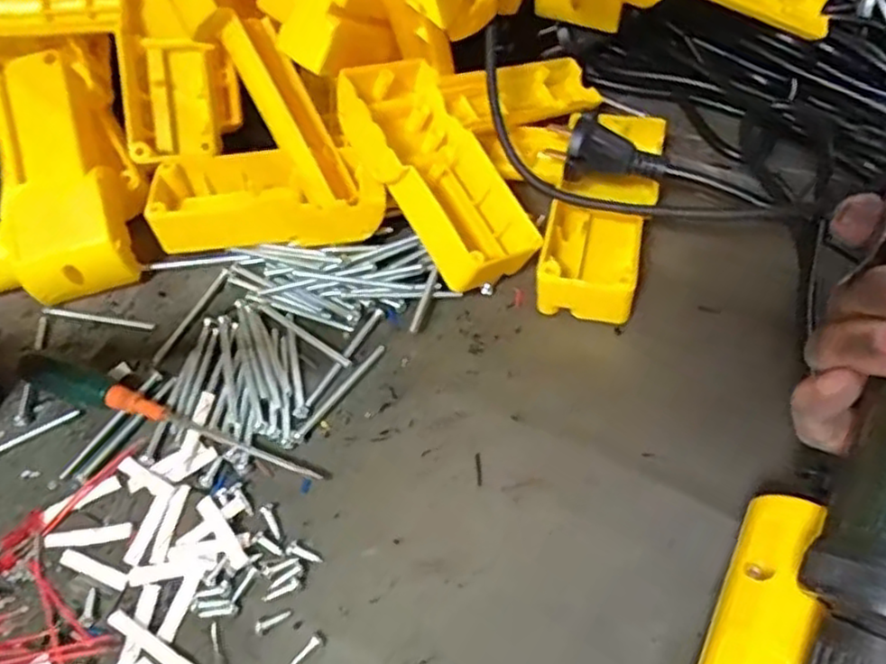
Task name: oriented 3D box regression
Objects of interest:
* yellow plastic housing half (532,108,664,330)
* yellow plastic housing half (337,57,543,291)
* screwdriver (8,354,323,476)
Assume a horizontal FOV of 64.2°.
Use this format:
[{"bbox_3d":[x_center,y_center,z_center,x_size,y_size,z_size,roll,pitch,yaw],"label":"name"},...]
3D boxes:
[{"bbox_3d":[0.077,-0.057,0.343,0.044,0.033,0.113,12,56,10],"label":"yellow plastic housing half"},{"bbox_3d":[-0.002,-0.075,0.331,0.054,0.029,0.118,-27,75,-16],"label":"yellow plastic housing half"},{"bbox_3d":[-0.118,0.034,0.300,0.145,0.012,0.013,15,57,12],"label":"screwdriver"}]

